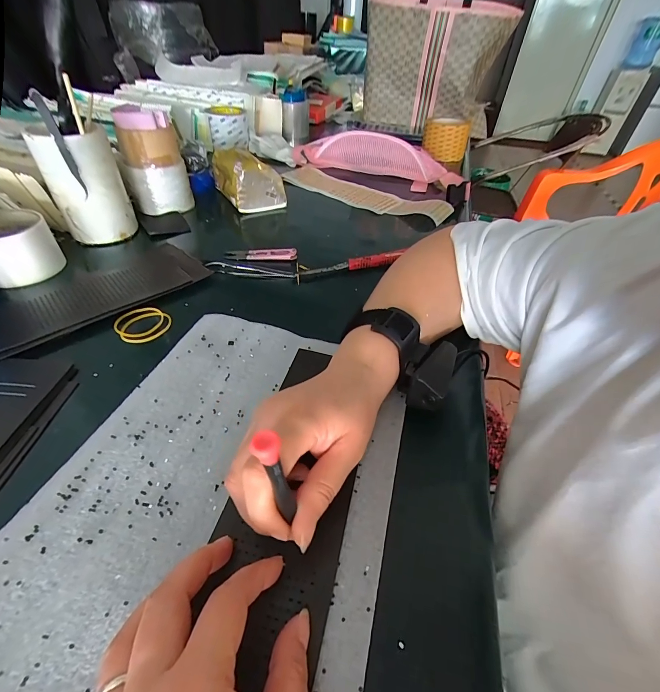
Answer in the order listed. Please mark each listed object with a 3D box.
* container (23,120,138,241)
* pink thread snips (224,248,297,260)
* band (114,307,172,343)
[{"bbox_3d":[-0.329,-0.214,0.458,0.066,0.140,0.070,2,44,-2],"label":"container"},{"bbox_3d":[-0.098,-0.132,0.476,0.100,0.010,0.018,3,44,-2],"label":"pink thread snips"},{"bbox_3d":[-0.204,-0.024,0.367,0.054,0.009,0.050,2,44,-2],"label":"band"}]

